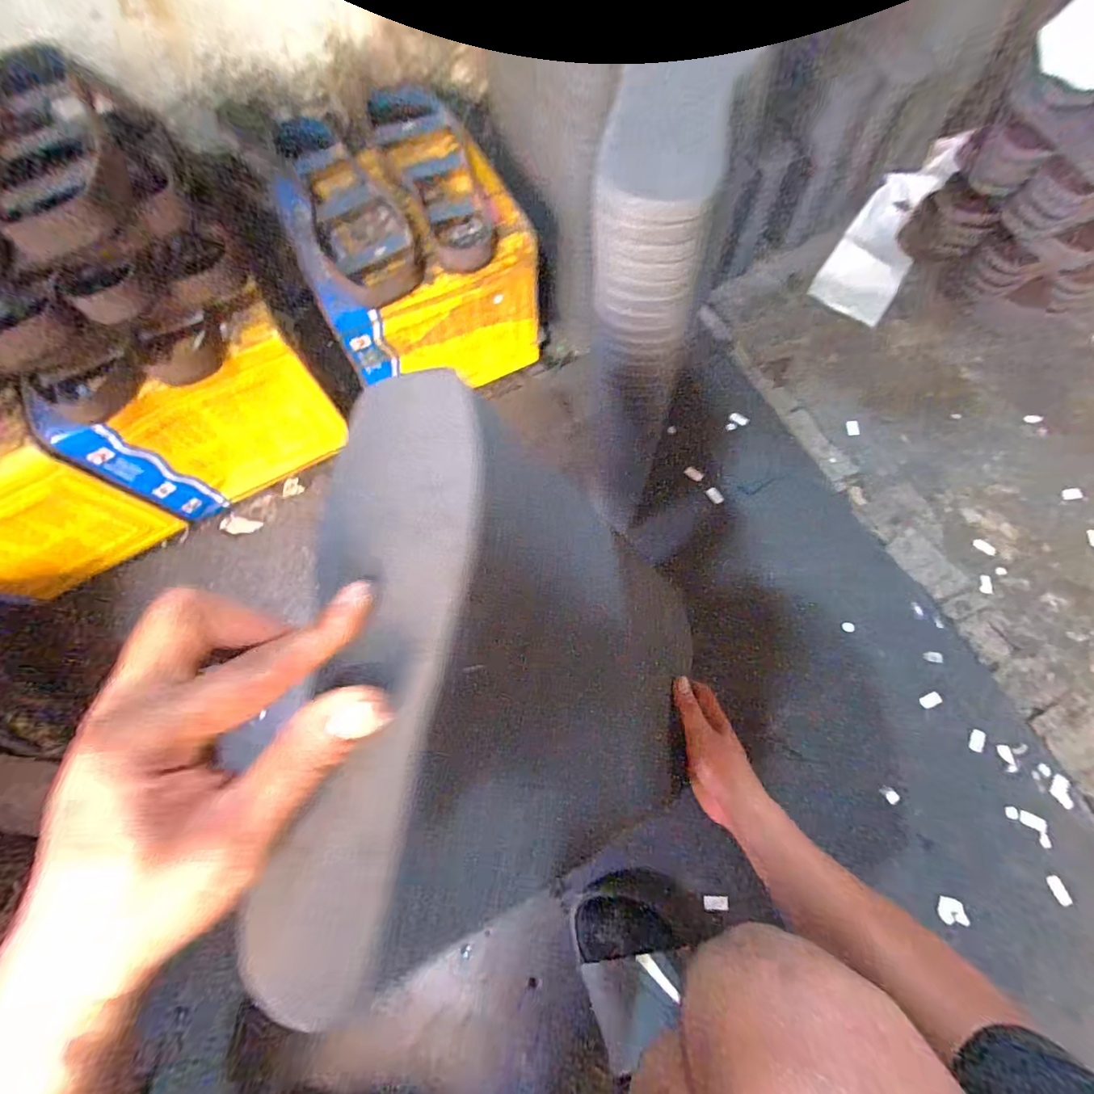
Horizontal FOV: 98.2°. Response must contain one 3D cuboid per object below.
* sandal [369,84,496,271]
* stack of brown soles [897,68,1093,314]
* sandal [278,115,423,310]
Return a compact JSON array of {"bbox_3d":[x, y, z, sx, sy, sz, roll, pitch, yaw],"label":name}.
[{"bbox_3d":[-0.128,-0.435,0.560,0.091,0.032,0.233,-23,83,-6],"label":"sandal"},{"bbox_3d":[0.711,-0.504,0.671,0.196,0.286,0.235,-14,69,-3],"label":"stack of brown soles"},{"bbox_3d":[-0.228,-0.396,0.553,0.096,0.061,0.258,-23,69,-6],"label":"sandal"}]

